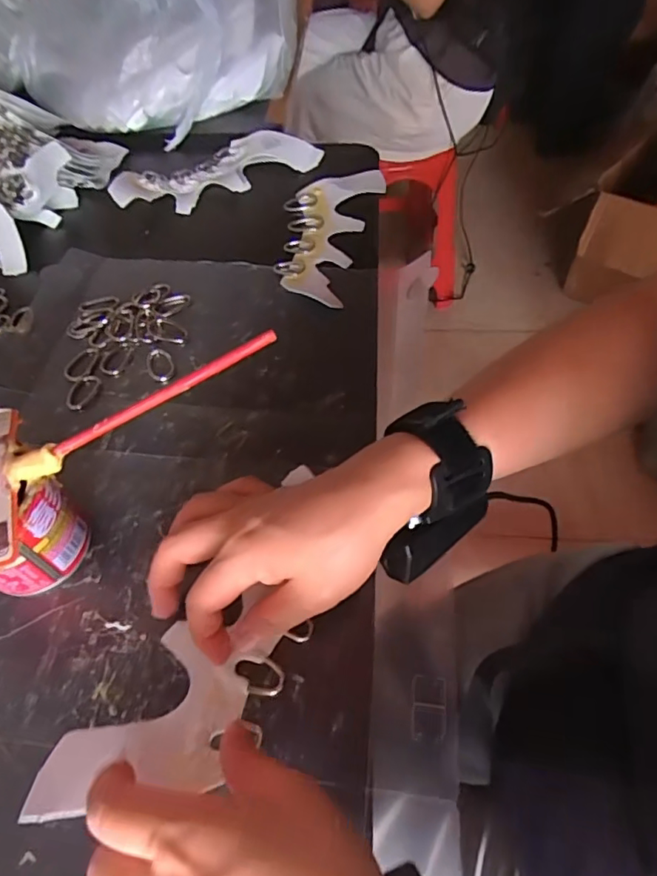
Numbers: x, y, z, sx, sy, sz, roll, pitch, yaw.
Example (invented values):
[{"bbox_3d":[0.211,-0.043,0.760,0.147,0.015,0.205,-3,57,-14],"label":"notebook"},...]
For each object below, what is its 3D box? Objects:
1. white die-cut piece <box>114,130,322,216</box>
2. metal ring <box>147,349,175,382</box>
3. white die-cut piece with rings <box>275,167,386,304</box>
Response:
[{"bbox_3d":[-0.119,-0.283,0.553,0.214,0.033,0.072,-28,58,-16],"label":"white die-cut piece"},{"bbox_3d":[-0.130,-0.057,0.415,0.020,0.004,0.034,-16,56,-9],"label":"metal ring"},{"bbox_3d":[-0.007,-0.199,0.506,0.084,0.007,0.207,11,56,11],"label":"white die-cut piece with rings"}]

